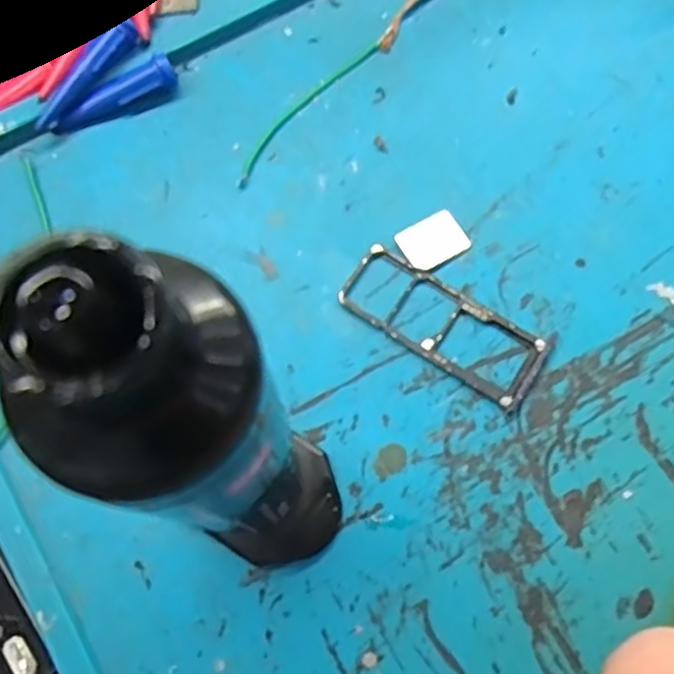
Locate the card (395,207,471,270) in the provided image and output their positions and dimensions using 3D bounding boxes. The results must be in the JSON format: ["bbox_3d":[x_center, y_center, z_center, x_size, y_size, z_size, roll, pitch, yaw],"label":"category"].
[{"bbox_3d":[0.019,-0.019,0.137,0.013,0.004,0.010,-27,74,-13],"label":"card"}]

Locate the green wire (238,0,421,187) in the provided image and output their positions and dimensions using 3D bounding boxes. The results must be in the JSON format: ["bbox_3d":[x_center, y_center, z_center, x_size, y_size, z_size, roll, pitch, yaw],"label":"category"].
[{"bbox_3d":[0.006,-0.060,0.148,0.007,0.004,0.078,43,79,11],"label":"green wire"}]

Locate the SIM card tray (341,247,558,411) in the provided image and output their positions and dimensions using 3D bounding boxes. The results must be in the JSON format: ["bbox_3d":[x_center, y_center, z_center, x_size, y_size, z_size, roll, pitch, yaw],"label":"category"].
[{"bbox_3d":[0.020,-0.003,0.131,0.039,0.004,0.016,34,78,9],"label":"SIM card tray"}]

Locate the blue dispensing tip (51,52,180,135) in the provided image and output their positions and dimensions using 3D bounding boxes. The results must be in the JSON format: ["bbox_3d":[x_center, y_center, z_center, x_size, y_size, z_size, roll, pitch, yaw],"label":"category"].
[{"bbox_3d":[-0.045,-0.048,0.142,0.026,0.006,0.006,-28,77,-7],"label":"blue dispensing tip"}]

